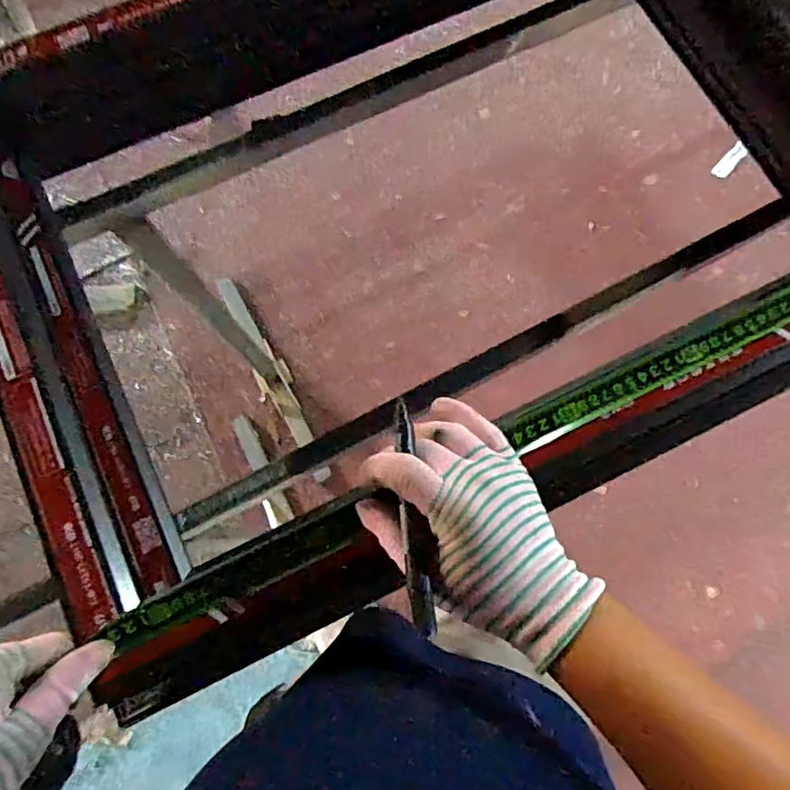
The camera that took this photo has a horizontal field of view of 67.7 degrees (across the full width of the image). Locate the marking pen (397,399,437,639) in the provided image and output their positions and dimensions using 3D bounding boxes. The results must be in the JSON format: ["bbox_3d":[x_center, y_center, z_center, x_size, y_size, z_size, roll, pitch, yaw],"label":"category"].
[{"bbox_3d":[0.011,0.070,0.353,0.014,0.008,0.138,-5,70,-3],"label":"marking pen"}]

